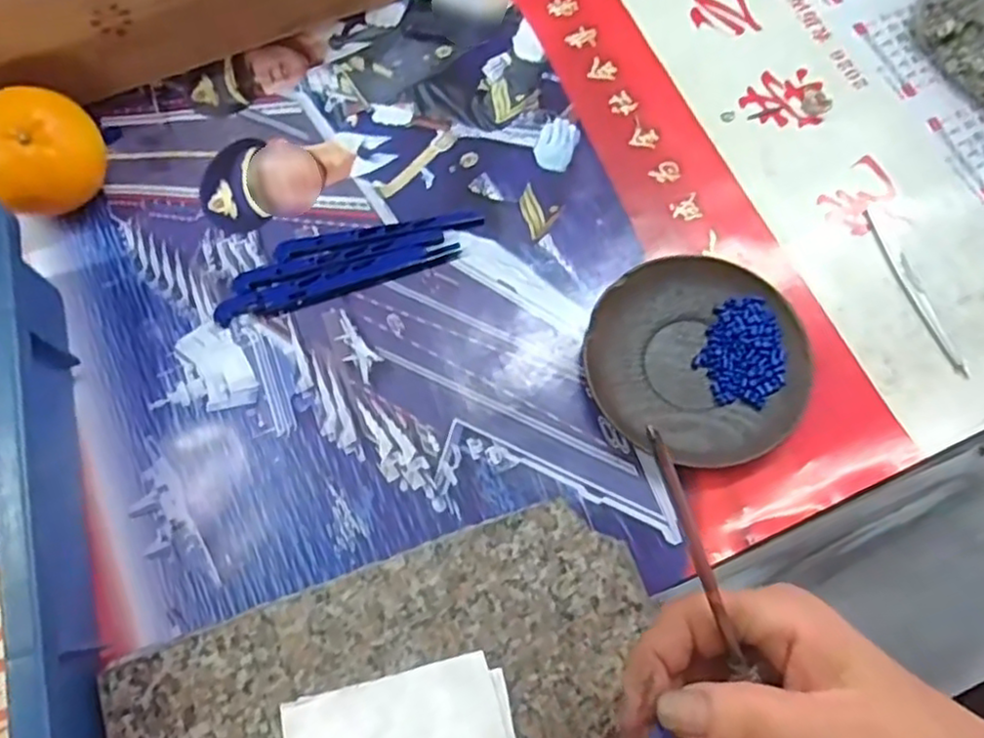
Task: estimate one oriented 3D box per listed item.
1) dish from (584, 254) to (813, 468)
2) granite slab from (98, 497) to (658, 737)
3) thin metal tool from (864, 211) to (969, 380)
[{"bbox_3d":[0.108,-0.006,0.364,0.112,0.018,0.111,0,73,-1],"label":"dish"},{"bbox_3d":[-0.042,0.159,0.309,0.240,0.027,0.134,-19,75,-7],"label":"granite slab"},{"bbox_3d":[0.236,-0.043,0.380,0.008,0.004,0.107,-20,75,-7],"label":"thin metal tool"}]

